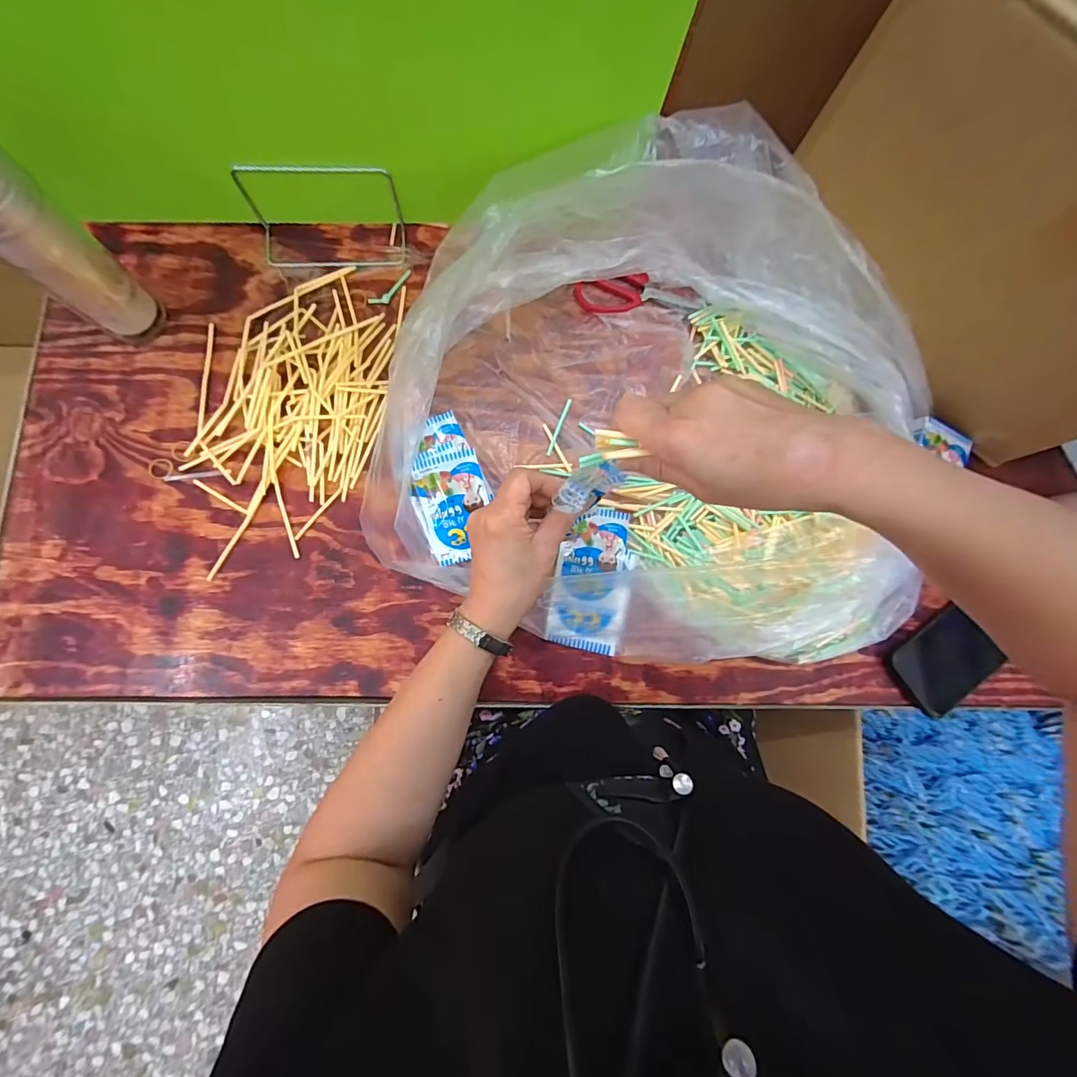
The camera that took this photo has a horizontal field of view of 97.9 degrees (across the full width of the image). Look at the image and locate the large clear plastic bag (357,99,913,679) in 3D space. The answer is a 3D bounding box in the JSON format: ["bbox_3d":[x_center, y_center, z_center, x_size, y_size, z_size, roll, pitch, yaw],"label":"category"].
[{"bbox_3d":[0.150,-0.108,0.443,0.496,0.146,0.466,26,81,0],"label":"large clear plastic bag"}]

